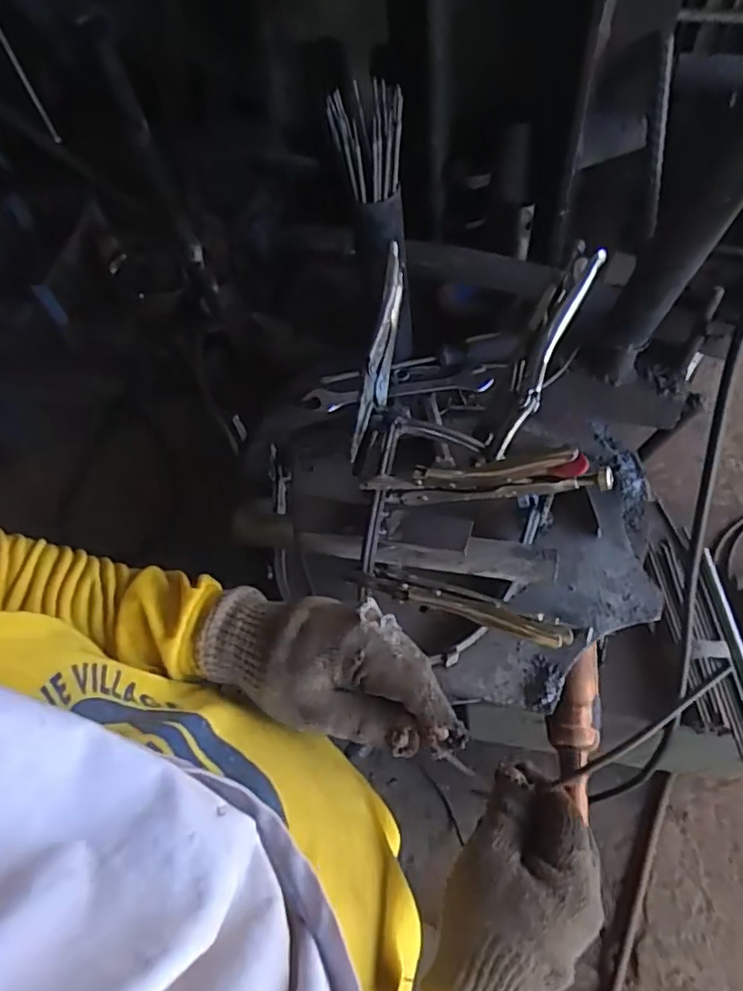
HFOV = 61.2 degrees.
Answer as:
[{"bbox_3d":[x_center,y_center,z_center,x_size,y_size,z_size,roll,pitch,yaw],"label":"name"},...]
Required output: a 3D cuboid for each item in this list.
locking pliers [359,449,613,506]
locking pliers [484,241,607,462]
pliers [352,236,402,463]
[{"bbox_3d":[0.077,-0.011,0.462,0.178,0.046,0.010,-5,58,30],"label":"locking pliers"},{"bbox_3d":[0.149,-0.129,0.545,0.034,0.043,0.212,23,81,12],"label":"locking pliers"},{"bbox_3d":[0.008,-0.124,0.550,0.016,0.060,0.205,7,62,11],"label":"pliers"}]

